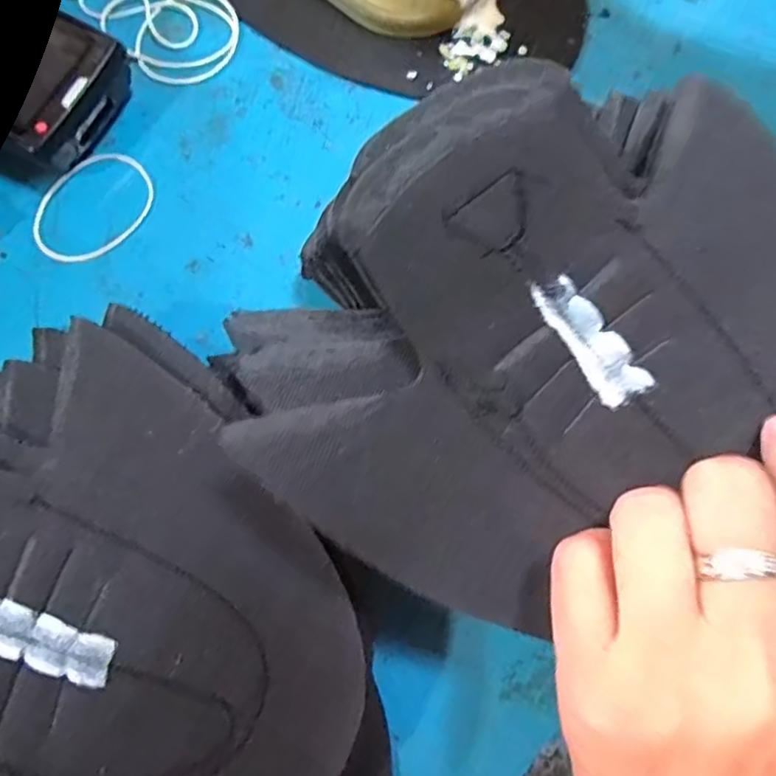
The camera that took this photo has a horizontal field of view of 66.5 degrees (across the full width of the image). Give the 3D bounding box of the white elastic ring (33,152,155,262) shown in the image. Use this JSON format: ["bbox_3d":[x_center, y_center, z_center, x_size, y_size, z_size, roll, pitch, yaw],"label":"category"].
[{"bbox_3d":[-0.137,-0.085,0.275,0.044,0.004,0.060,36,76,8],"label":"white elastic ring"}]

